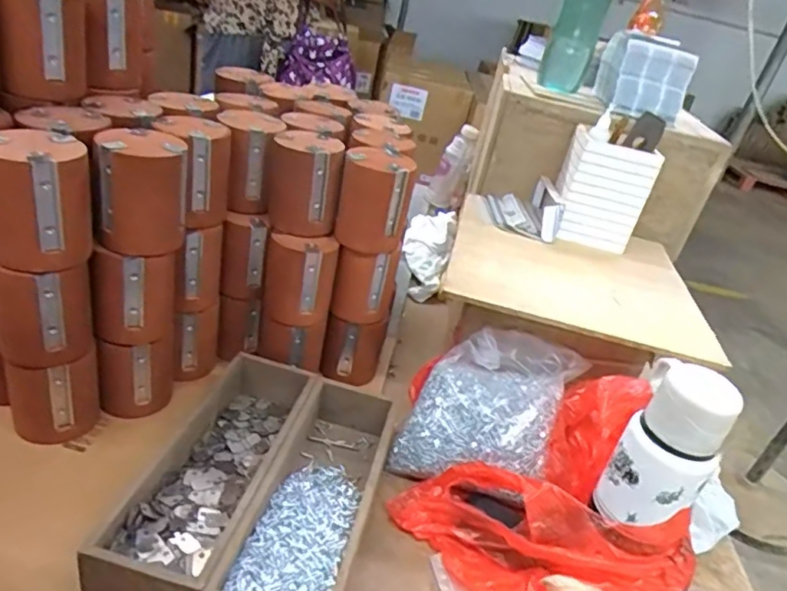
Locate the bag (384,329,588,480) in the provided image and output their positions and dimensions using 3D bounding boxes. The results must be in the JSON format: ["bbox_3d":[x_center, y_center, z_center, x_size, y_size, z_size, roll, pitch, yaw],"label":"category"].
[{"bbox_3d":[0.107,0.124,0.647,0.158,0.121,0.154,24,31,16],"label":"bag"}]

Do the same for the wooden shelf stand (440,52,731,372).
[{"bbox_3d":[0.260,-0.114,0.725,0.321,0.184,0.396,18,30,6],"label":"wooden shelf stand"}]

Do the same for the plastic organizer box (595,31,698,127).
[{"bbox_3d":[0.374,-0.332,0.866,0.109,0.095,0.135,15,30,1],"label":"plastic organizer box"}]

